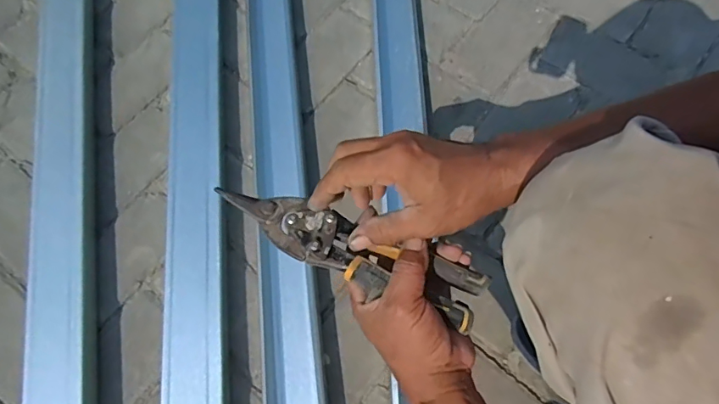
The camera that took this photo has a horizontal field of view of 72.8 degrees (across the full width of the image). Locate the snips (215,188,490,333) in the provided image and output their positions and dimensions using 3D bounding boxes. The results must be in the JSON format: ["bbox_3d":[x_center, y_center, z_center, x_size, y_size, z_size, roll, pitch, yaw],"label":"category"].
[{"bbox_3d":[-0.011,0.041,0.416,0.231,0.028,0.051,21,70,8],"label":"snips"}]

